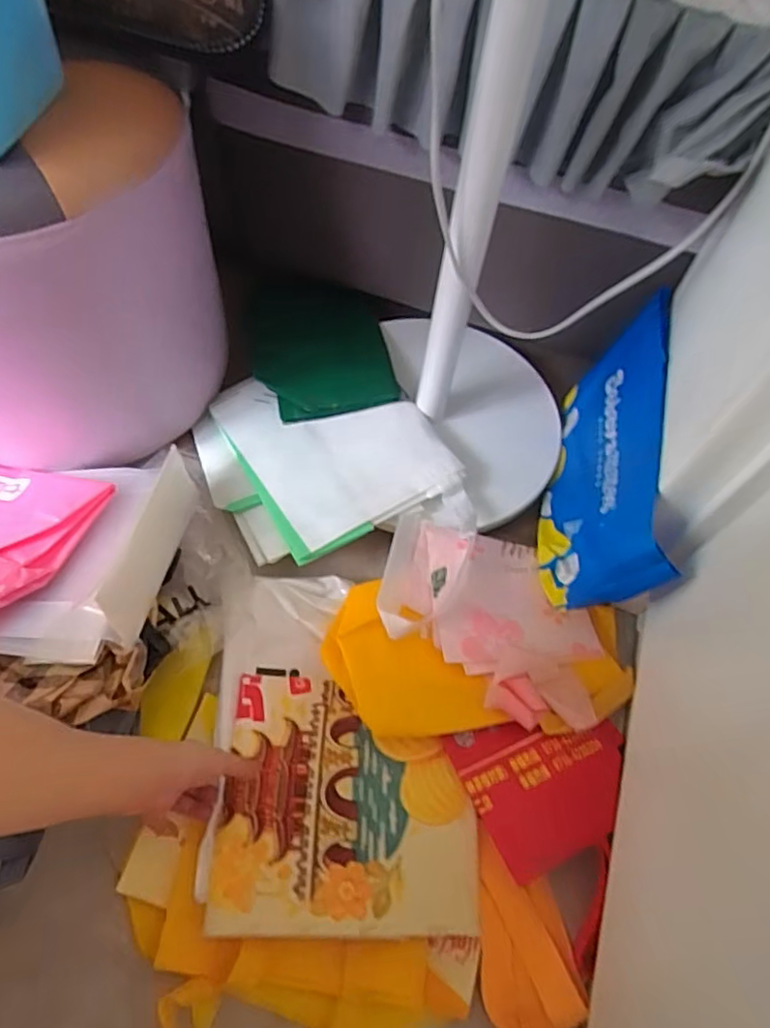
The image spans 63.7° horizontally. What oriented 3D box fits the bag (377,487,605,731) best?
[{"bbox_3d":[0.116,0.100,0.642,0.272,0.051,0.185,33,66,13],"label":"bag"}]

